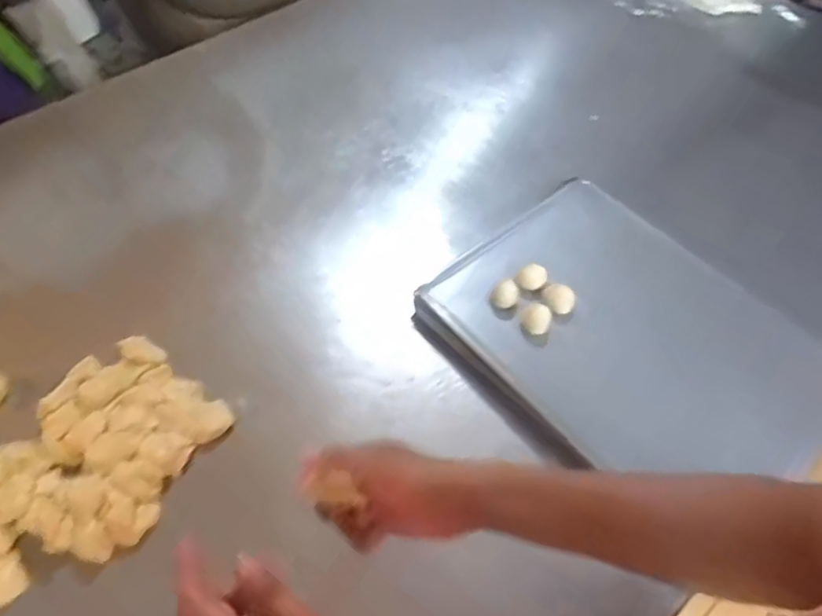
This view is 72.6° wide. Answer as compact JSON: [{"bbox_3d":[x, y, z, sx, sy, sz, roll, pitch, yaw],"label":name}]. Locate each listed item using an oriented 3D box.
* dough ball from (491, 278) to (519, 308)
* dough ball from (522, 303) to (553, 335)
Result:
[{"bbox_3d":[0.124,-0.019,0.731,0.032,0.030,0.027,20,59,11],"label":"dough ball"},{"bbox_3d":[0.160,0.014,0.710,0.036,0.029,0.033,22,59,12],"label":"dough ball"}]

